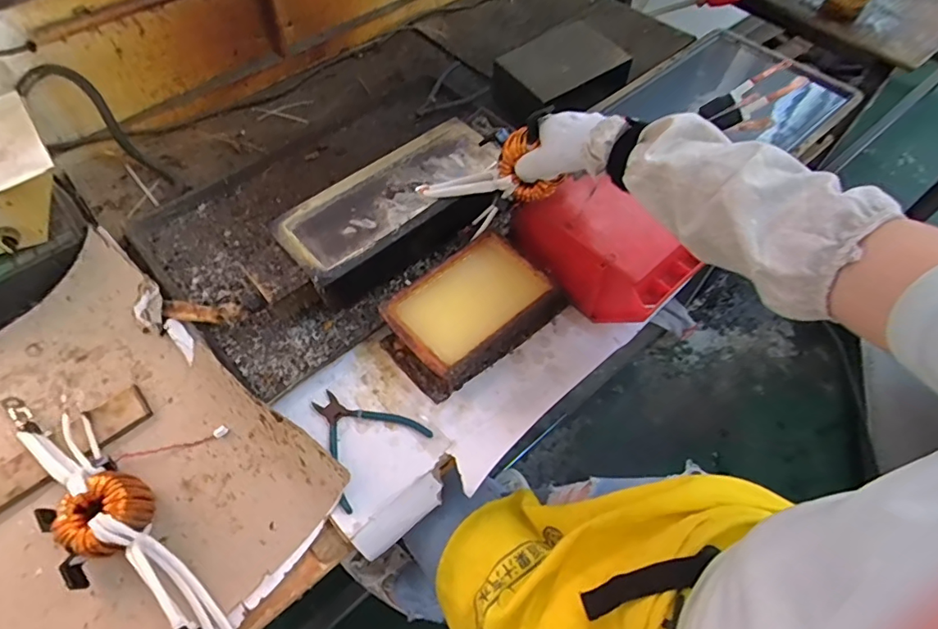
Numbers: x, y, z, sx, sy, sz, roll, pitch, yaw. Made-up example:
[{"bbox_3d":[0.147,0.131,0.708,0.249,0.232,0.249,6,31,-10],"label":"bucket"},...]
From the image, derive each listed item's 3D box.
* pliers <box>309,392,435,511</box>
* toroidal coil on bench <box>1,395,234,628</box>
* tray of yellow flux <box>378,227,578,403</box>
[{"bbox_3d":[-0.137,0.142,0.612,0.127,0.008,0.135,-40,66,-22],"label":"pliers"},{"bbox_3d":[-0.383,0.246,0.545,0.502,0.062,0.100,40,66,21],"label":"toroidal coil on bench"},{"bbox_3d":[0.003,-0.006,0.670,0.227,0.066,0.139,-35,65,-20],"label":"tray of yellow flux"}]

